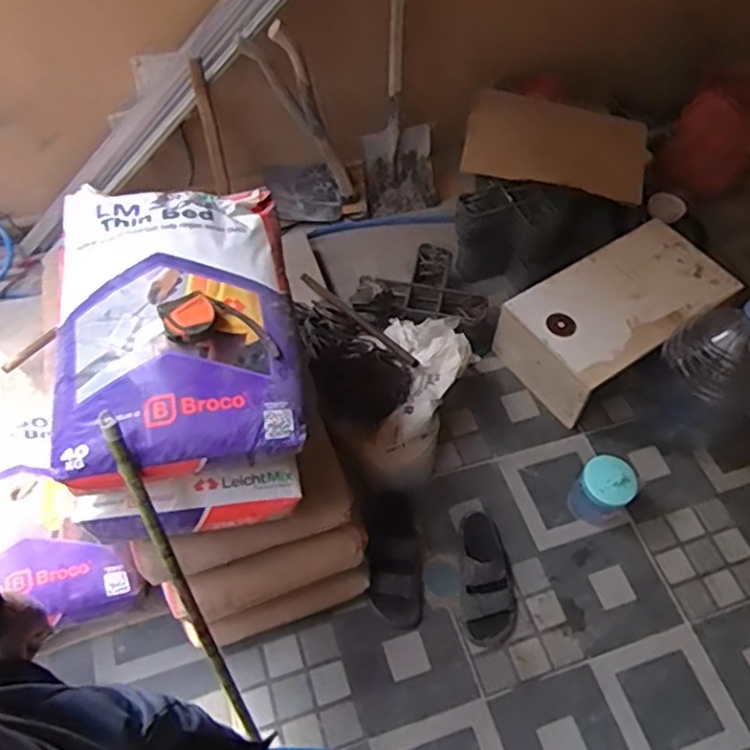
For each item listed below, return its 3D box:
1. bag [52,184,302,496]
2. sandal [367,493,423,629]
[{"bbox_3d":[-0.288,-0.089,0.953,0.322,0.118,0.427,-8,57,-9],"label":"bag"},{"bbox_3d":[0.044,0.412,1.516,0.119,0.087,0.293,-3,69,-4],"label":"sandal"}]

